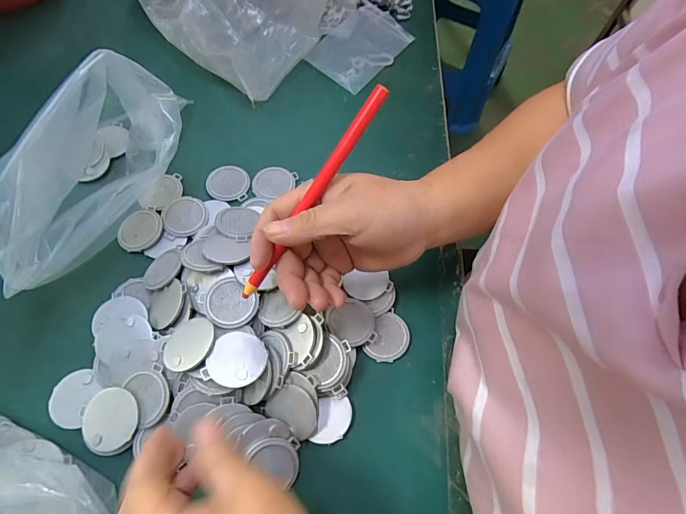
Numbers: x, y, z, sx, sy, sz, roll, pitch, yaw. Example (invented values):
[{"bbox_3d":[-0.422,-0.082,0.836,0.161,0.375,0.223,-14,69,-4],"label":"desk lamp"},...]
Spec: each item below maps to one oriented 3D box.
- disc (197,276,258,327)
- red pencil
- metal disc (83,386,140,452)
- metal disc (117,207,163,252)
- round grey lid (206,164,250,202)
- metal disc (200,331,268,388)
[{"bbox_3d":[-0.087,0.036,0.305,0.042,0.005,0.036,34,67,12],"label":"disc"},{"bbox_3d":[-0.021,-0.037,0.254,0.010,0.008,0.158,39,104,14],"label":"red pencil"},{"bbox_3d":[-0.162,0.113,0.277,0.038,0.004,0.040,-1,69,3],"label":"metal disc"},{"bbox_3d":[-0.180,-0.024,0.352,0.040,0.005,0.035,-33,70,-18],"label":"metal disc"},{"bbox_3d":[-0.111,-0.072,0.382,0.040,0.004,0.039,1,64,-3],"label":"round grey lid"},{"bbox_3d":[-0.074,0.071,0.278,0.039,0.004,0.040,4,51,-6],"label":"metal disc"}]

